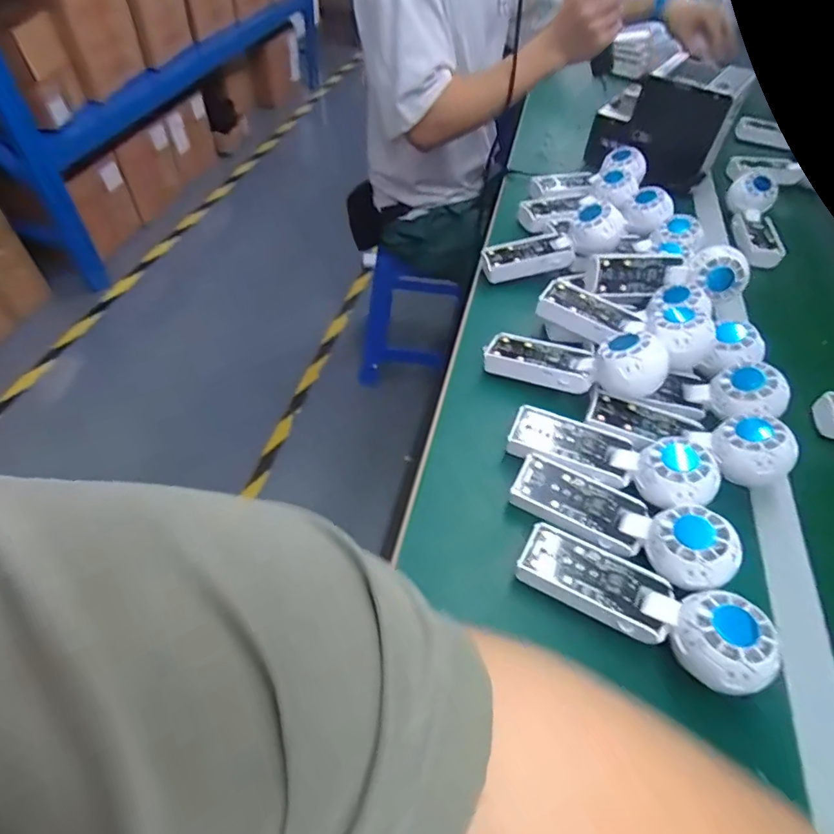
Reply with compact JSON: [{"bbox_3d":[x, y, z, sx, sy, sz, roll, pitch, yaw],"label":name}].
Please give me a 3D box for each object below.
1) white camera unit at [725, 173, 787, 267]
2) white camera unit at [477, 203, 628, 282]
[{"bbox_3d":[0.487,-0.277,0.717,0.062,0.071,0.165,8,53,3],"label":"white camera unit"},{"bbox_3d":[0.167,-0.214,0.619,0.170,0.050,0.053,-17,52,13],"label":"white camera unit"}]

